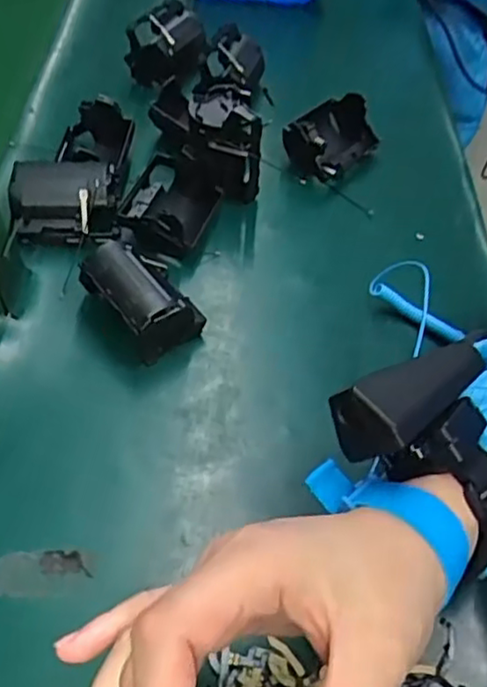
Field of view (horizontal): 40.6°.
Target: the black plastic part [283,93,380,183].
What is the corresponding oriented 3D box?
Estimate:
[{"bbox_3d":[0.069,-0.164,0.513,0.075,0.041,0.060,-34,62,-27],"label":"black plastic part"}]

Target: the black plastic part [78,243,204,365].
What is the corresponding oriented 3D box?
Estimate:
[{"bbox_3d":[-0.060,-0.028,0.394,0.049,0.047,0.069,-32,61,-26],"label":"black plastic part"}]

